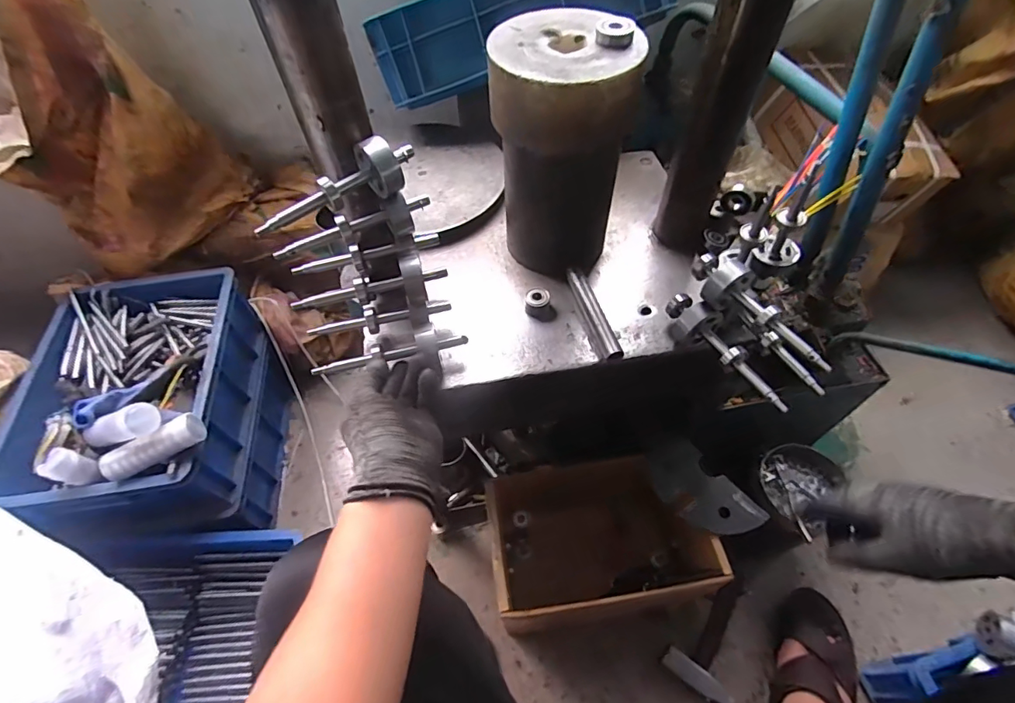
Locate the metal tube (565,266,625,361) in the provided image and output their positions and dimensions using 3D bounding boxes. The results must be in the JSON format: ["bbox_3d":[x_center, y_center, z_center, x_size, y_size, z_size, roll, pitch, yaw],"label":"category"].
[{"bbox_3d":[0.101,-0.049,0.572,0.020,0.015,0.135,-14,56,-8],"label":"metal tube"}]

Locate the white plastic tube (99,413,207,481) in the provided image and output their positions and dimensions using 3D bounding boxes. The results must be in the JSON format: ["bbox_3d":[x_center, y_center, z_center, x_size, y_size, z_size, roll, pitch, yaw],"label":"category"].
[{"bbox_3d":[-0.481,0.127,0.649,0.125,0.043,0.035,-26,58,-16],"label":"white plastic tube"}]

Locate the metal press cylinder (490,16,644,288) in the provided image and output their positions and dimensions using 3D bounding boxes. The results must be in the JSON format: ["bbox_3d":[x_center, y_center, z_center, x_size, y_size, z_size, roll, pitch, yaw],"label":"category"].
[{"bbox_3d":[0.057,-0.211,0.538,0.135,0.253,0.122,3,55,4],"label":"metal press cylinder"}]

